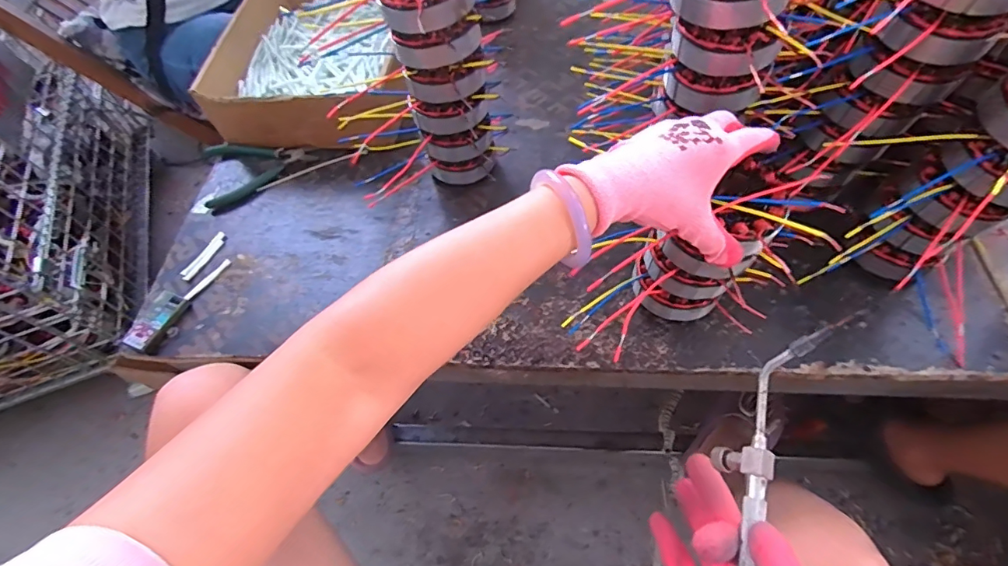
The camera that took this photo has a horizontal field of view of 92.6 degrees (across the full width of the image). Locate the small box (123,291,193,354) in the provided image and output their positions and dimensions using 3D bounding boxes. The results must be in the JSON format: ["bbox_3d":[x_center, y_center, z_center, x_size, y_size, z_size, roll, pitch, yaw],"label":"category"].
[{"bbox_3d":[-0.379,0.043,0.524,0.034,0.015,0.069,14,61,12],"label":"small box"}]

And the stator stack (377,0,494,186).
[{"bbox_3d":[-0.063,-0.212,0.529,0.090,0.233,0.082,-11,59,-2],"label":"stator stack"}]

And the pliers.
[{"bbox_3d":[-0.329,-0.164,0.649,0.139,0.013,0.117,-17,59,-6],"label":"pliers"}]

